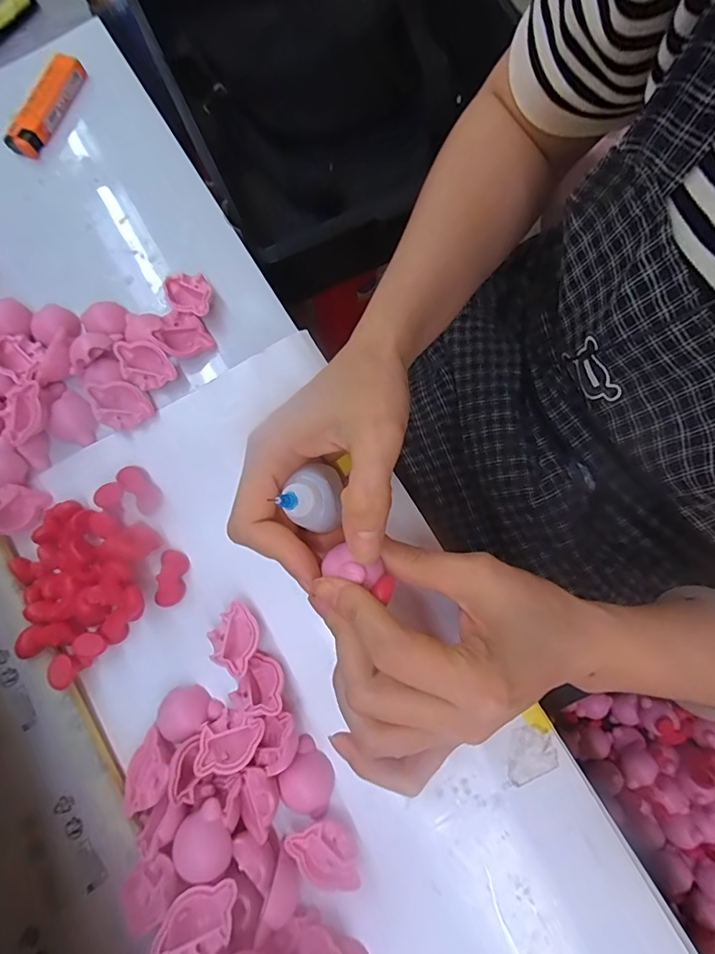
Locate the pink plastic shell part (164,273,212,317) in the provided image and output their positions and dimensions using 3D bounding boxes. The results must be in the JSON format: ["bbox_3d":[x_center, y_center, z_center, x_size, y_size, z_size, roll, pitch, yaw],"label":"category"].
[{"bbox_3d":[-0.107,-0.114,0.304,0.030,0.016,0.029,0,76,1],"label":"pink plastic shell part"}]

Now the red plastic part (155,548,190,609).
[{"bbox_3d":[-0.107,0.058,0.270,0.016,0.011,0.032,3,76,1],"label":"red plastic part"}]

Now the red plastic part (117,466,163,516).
[{"bbox_3d":[-0.129,0.006,0.280,0.015,0.007,0.031,-38,79,-8],"label":"red plastic part"}]

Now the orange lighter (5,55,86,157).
[{"bbox_3d":[-0.227,-0.272,0.343,0.027,0.009,0.080,20,77,5],"label":"orange lighter"}]

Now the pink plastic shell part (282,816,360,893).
[{"bbox_3d":[-0.017,0.182,0.229,0.033,0.011,0.028,-7,76,-1],"label":"pink plastic shell part"}]

